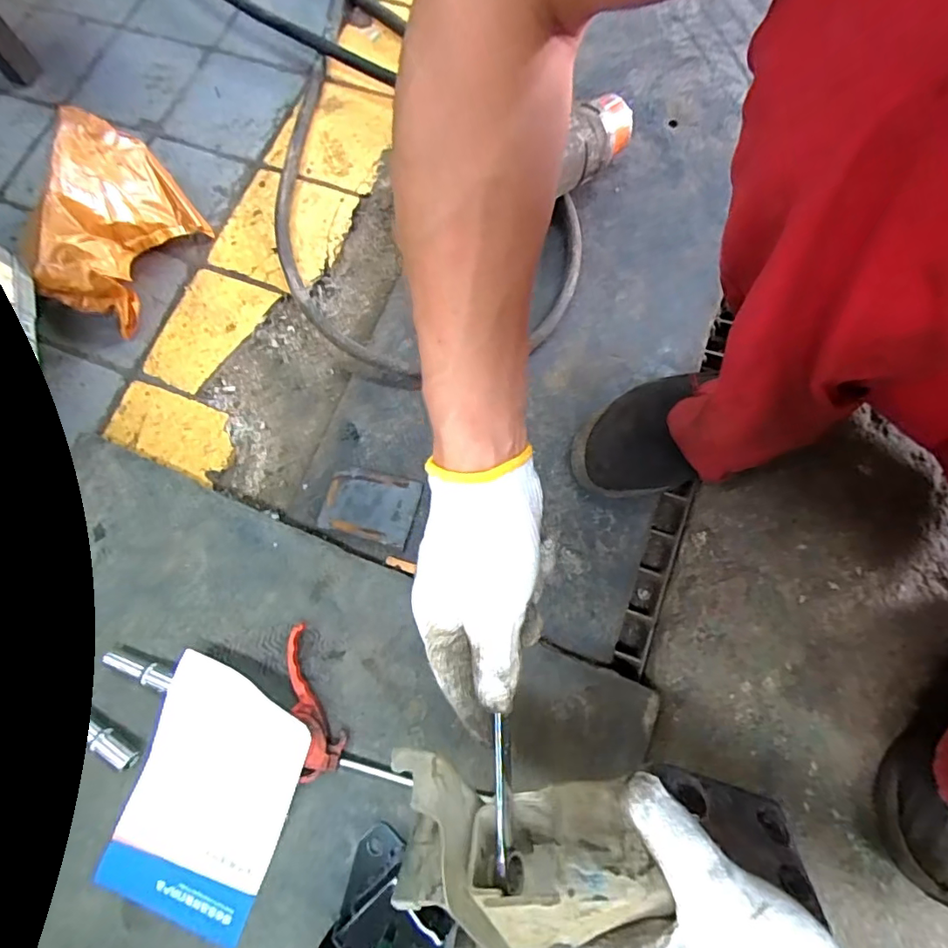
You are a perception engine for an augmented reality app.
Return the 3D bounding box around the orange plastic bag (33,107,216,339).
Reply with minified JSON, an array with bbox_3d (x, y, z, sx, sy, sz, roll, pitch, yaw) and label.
[{"bbox_3d":[-0.394,-0.269,0.565,0.105,0.130,0.187,23,77,8],"label":"orange plastic bag"}]

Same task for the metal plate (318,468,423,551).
[{"bbox_3d":[-0.109,0.032,0.541,0.097,0.008,0.069,13,74,13],"label":"metal plate"}]

